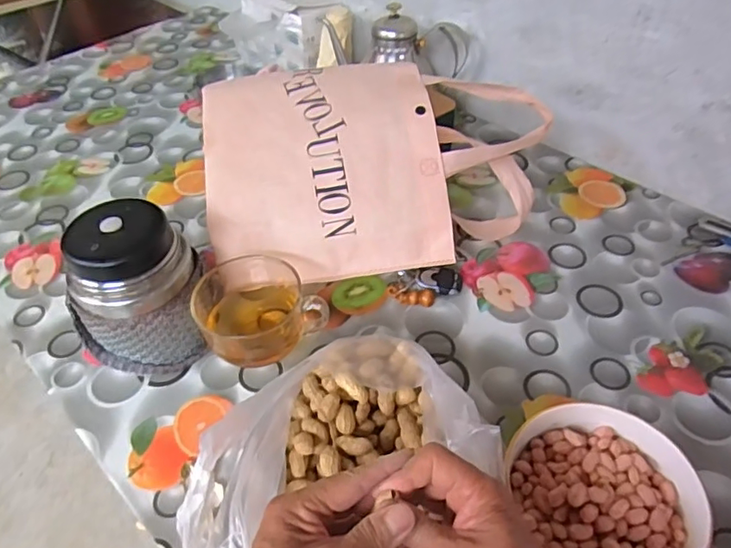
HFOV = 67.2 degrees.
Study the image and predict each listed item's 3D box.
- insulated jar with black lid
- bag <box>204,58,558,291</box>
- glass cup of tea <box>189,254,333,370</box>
[{"bbox_3d":[-0.216,0.020,0.533,0.113,0.157,0.103,-2,47,2],"label":"insulated jar with black lid"},{"bbox_3d":[0.018,-0.119,0.643,0.387,0.157,0.226,-7,48,-3],"label":"bag"},{"bbox_3d":[-0.110,0.036,0.563,0.119,0.084,0.103,-18,49,-13],"label":"glass cup of tea"}]

